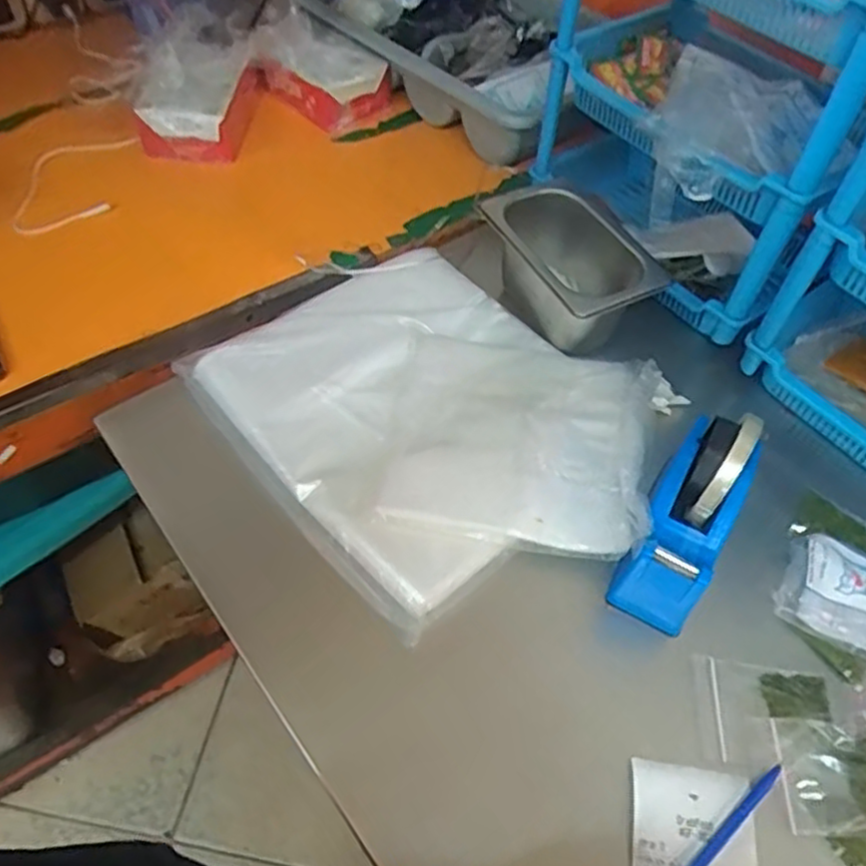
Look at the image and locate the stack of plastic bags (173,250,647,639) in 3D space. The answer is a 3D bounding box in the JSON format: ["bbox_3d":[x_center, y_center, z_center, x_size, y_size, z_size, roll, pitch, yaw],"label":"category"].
[{"bbox_3d":[0.014,-0.023,0.596,0.313,0.033,0.366,-38,63,-26],"label":"stack of plastic bags"}]

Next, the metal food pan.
[{"bbox_3d":[0.135,-0.153,0.682,0.119,0.102,0.162,-23,57,-18],"label":"metal food pan"}]

